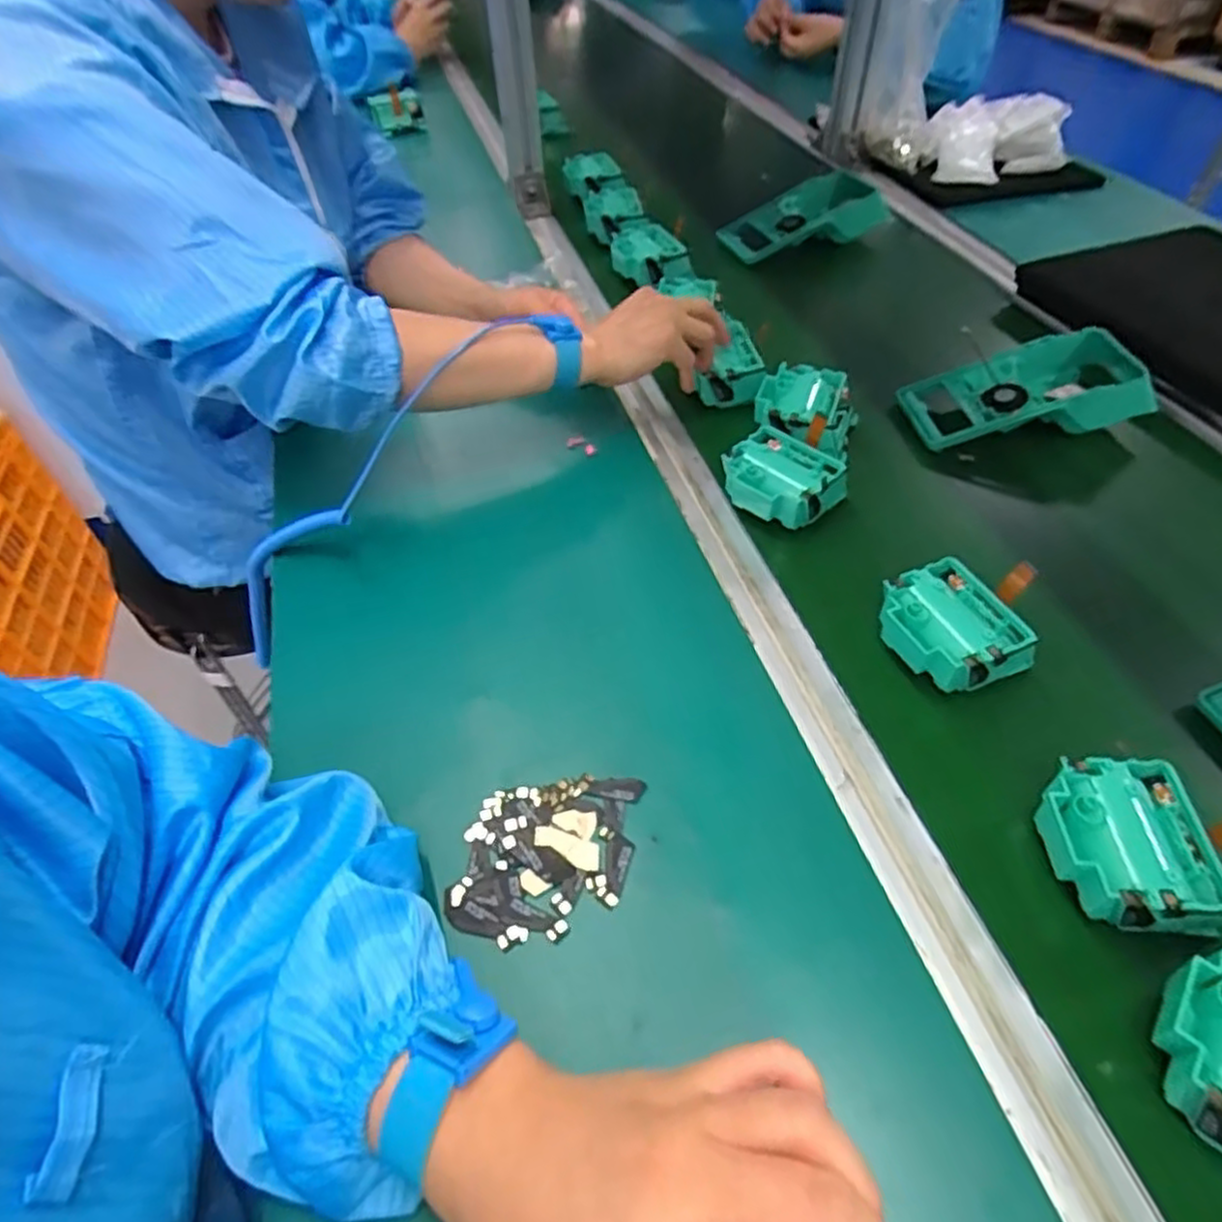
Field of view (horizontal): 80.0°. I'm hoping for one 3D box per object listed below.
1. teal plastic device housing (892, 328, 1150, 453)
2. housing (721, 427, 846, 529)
[{"bbox_3d":[0.354,-0.191,0.617,0.198,0.044,0.096,-3,51,-2],"label":"teal plastic device housing"},{"bbox_3d":[0.127,-0.096,0.549,0.079,0.039,0.068,35,60,26],"label":"housing"}]

